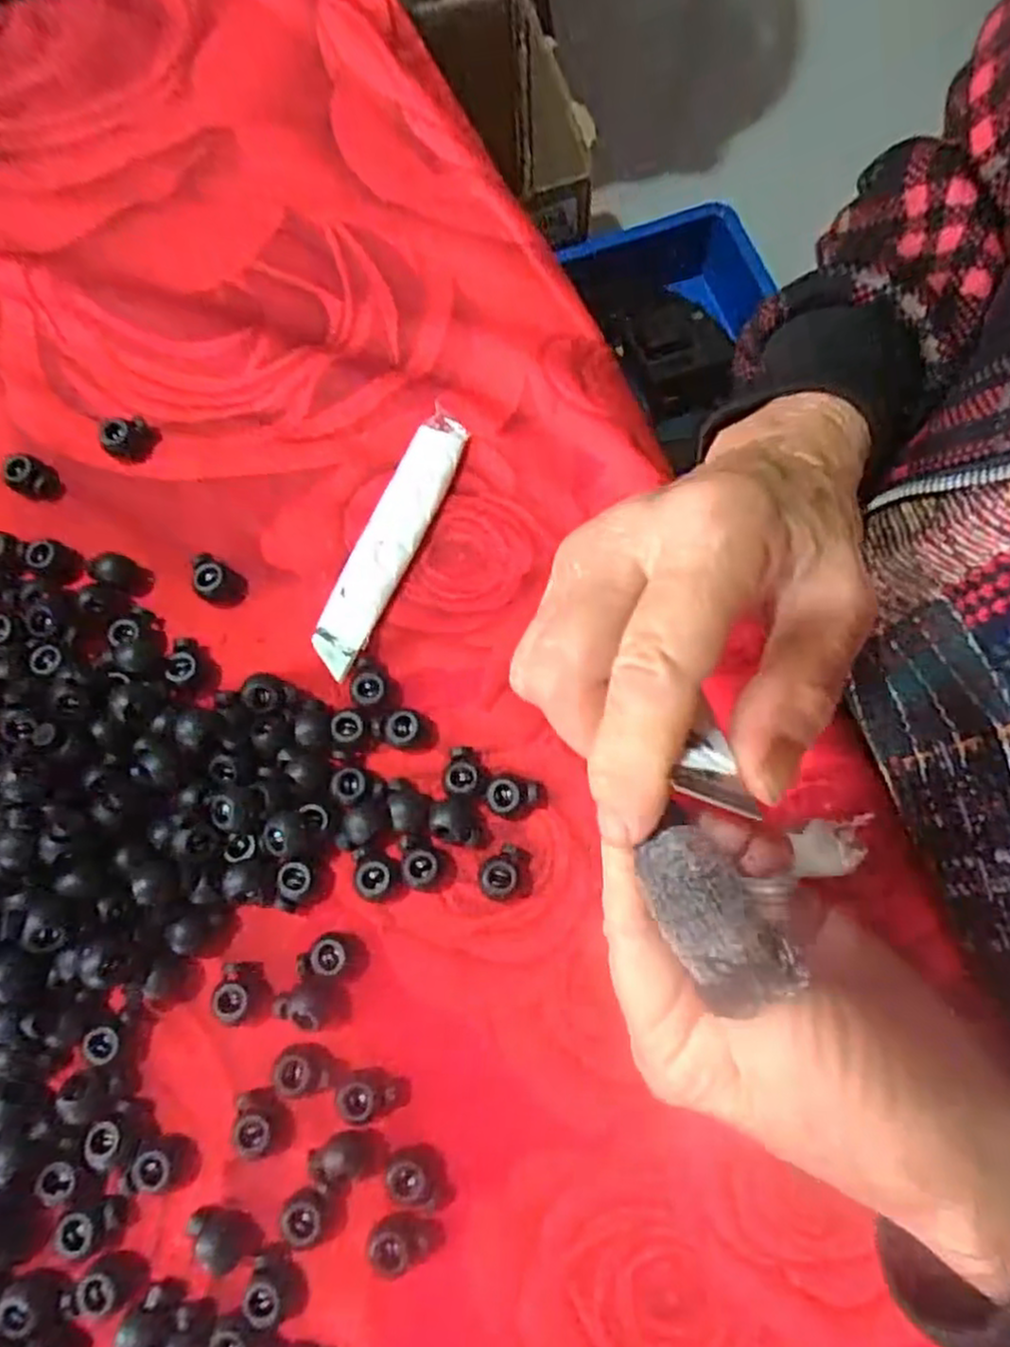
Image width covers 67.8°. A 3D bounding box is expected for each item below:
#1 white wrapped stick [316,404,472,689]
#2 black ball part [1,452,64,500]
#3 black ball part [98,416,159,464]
[{"bbox_3d":[-0.043,-0.052,0.289,0.020,0.007,0.109,21,77,7],"label":"white wrapped stick"},{"bbox_3d":[-0.189,-0.078,0.300,0.016,0.013,0.016,0,75,2],"label":"black ball part"},{"bbox_3d":[-0.152,-0.094,0.303,0.016,0.011,0.019,41,80,11],"label":"black ball part"}]

